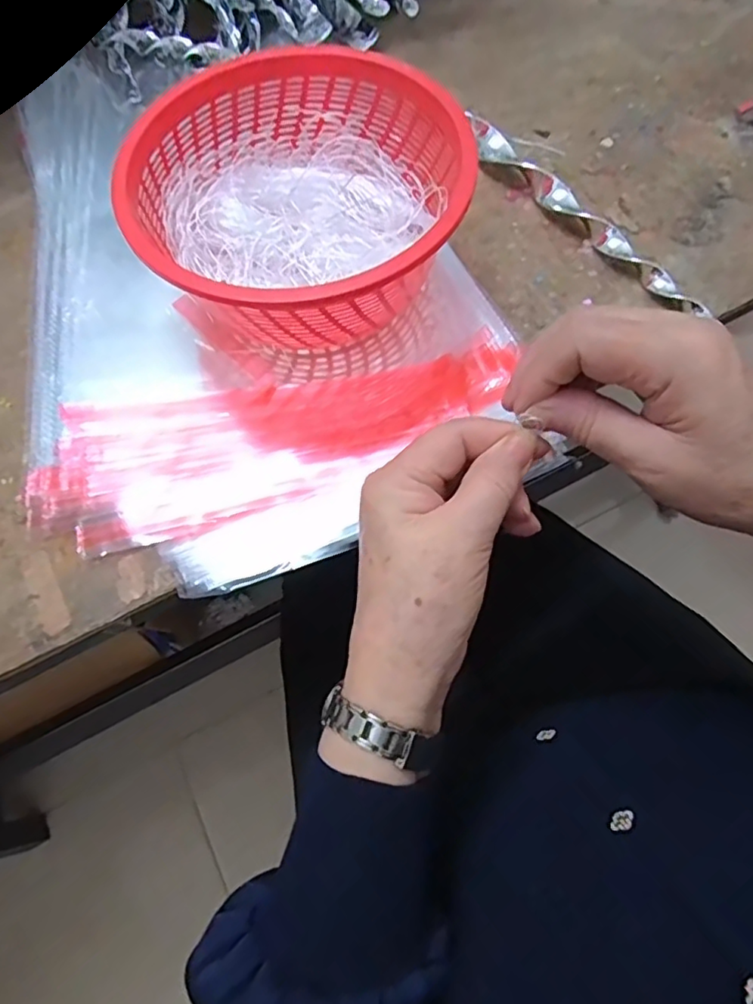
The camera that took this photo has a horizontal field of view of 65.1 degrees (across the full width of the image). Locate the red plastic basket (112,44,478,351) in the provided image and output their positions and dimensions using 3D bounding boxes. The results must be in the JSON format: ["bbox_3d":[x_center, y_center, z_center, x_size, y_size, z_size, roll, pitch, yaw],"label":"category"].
[{"bbox_3d":[-0.041,-0.158,0.339,0.171,0.088,0.171,3,69,3],"label":"red plastic basket"}]

